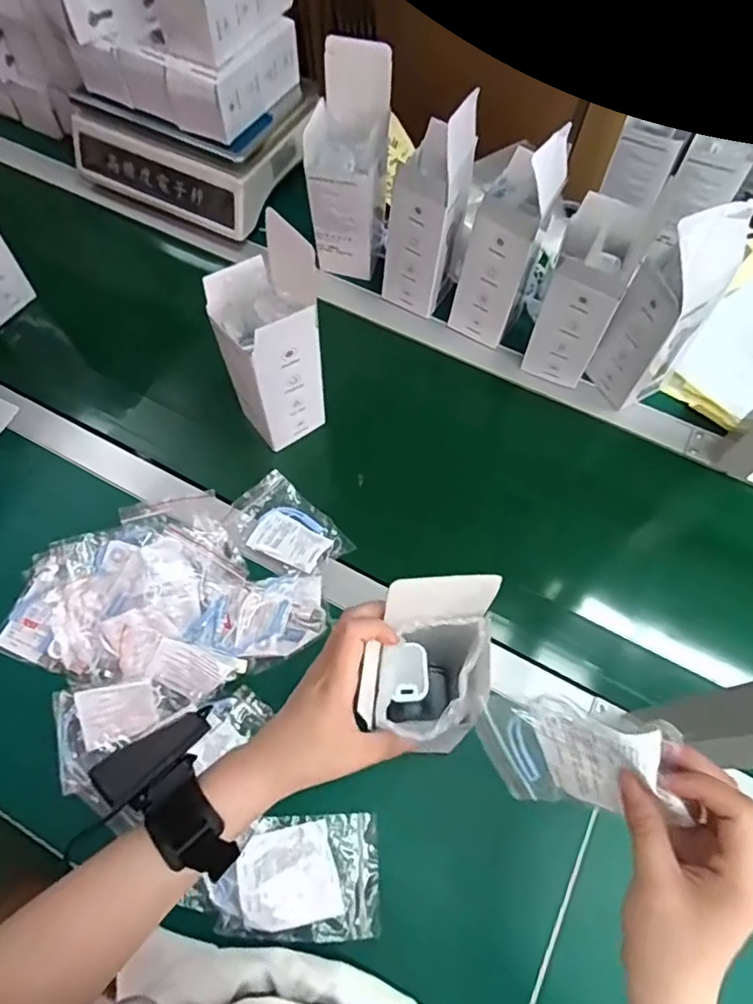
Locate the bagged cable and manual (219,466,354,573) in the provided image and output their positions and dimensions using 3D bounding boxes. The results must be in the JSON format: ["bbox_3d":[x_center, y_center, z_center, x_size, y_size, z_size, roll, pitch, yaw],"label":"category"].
[{"bbox_3d":[-0.098,0.032,0.615,0.124,0.028,0.089,42,70,16],"label":"bagged cable and manual"}]

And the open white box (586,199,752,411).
[{"bbox_3d":[0.306,-0.197,0.599,0.081,0.221,0.069,-24,68,-13],"label":"open white box"}]

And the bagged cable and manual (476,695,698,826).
[{"bbox_3d":[0.115,0.147,0.336,0.023,0.115,0.075,-37,101,-45],"label":"bagged cable and manual"}]

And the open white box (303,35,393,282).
[{"bbox_3d":[-0.029,-0.375,0.663,0.094,0.232,0.067,10,65,3],"label":"open white box"}]

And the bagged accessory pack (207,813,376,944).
[{"bbox_3d":[-0.063,0.307,0.474,0.128,0.028,0.086,1,65,-2],"label":"bagged accessory pack"}]

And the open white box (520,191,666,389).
[{"bbox_3d":[0.223,-0.218,0.627,0.087,0.192,0.086,23,67,8],"label":"open white box"}]

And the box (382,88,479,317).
[{"bbox_3d":[0.056,-0.323,0.651,0.077,0.228,0.068,27,67,10],"label":"box"}]

